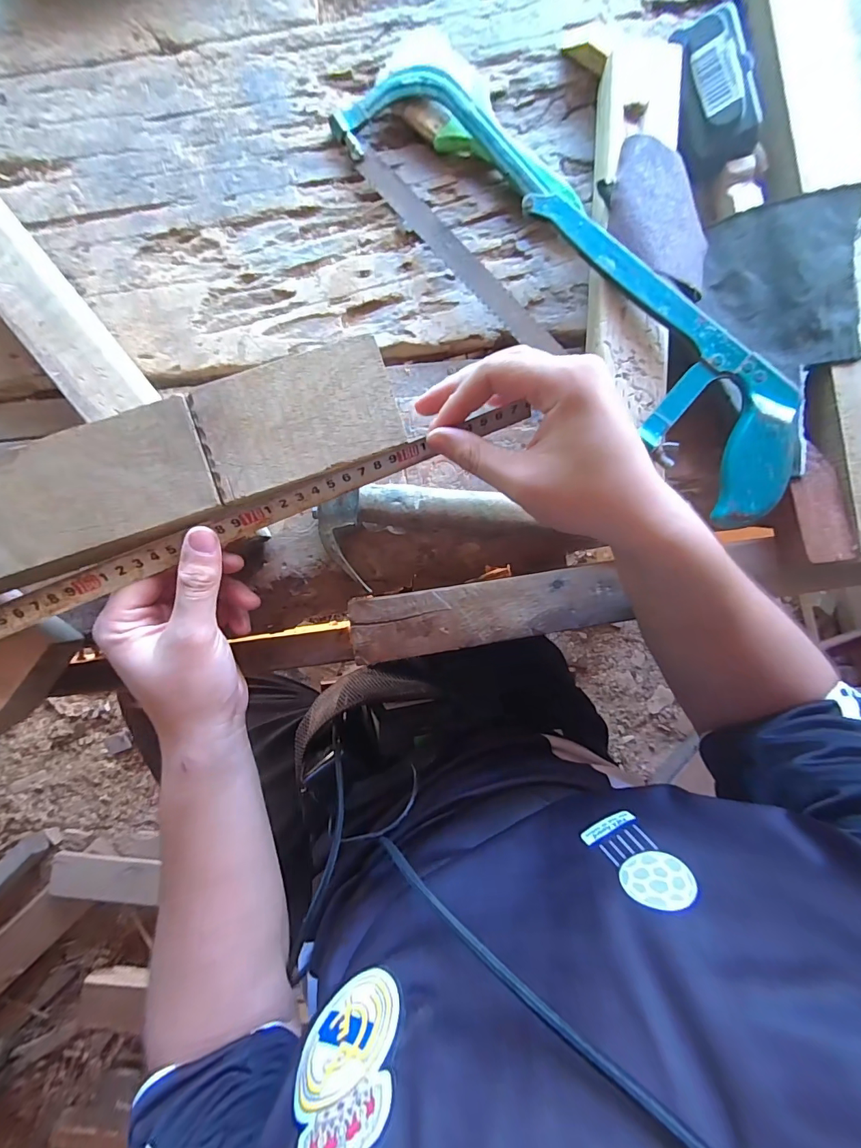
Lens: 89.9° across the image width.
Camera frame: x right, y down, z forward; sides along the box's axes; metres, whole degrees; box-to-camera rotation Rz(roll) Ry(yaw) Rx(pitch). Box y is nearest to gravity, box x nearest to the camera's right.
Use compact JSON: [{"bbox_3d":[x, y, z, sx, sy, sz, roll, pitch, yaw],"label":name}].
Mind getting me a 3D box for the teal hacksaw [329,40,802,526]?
[{"bbox_3d":[0.102,-0.218,0.330,0.107,0.044,0.422,-40,83,5],"label":"teal hacksaw"}]

